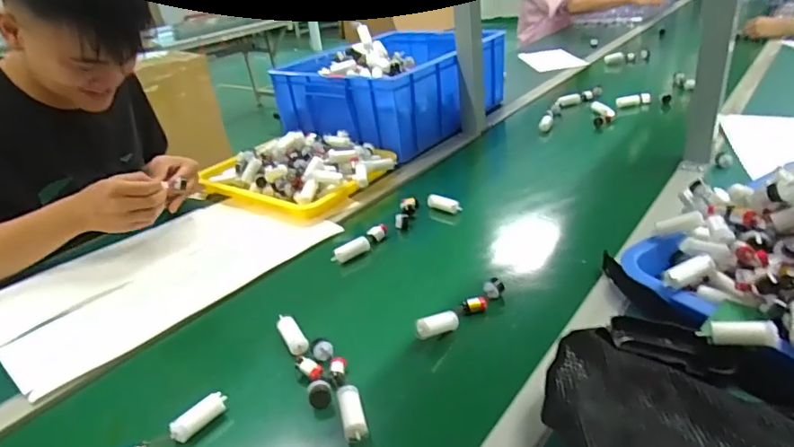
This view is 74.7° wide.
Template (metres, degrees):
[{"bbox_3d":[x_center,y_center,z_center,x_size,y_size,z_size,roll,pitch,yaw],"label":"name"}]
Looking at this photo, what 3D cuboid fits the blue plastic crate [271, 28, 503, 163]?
[{"bbox_3d":[-0.014,-0.325,1.232,0.363,0.190,0.448,15,34,33],"label":"blue plastic crate"}]

